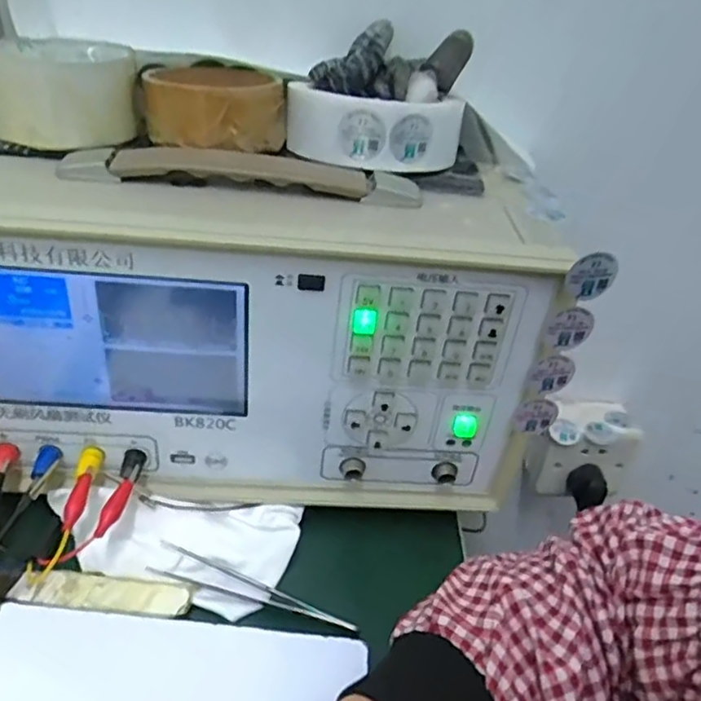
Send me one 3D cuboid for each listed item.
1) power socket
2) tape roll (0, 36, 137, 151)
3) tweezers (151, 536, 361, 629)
[{"bbox_3d":[0.225,0.092,0.620,0.087,0.079,0.064,6,37,-1],"label":"power socket"},{"bbox_3d":[-0.168,-0.151,0.371,0.080,0.046,0.084,-6,39,-17],"label":"tape roll"},{"bbox_3d":[-0.055,0.134,0.362,0.121,0.007,0.018,13,38,8],"label":"tweezers"}]

